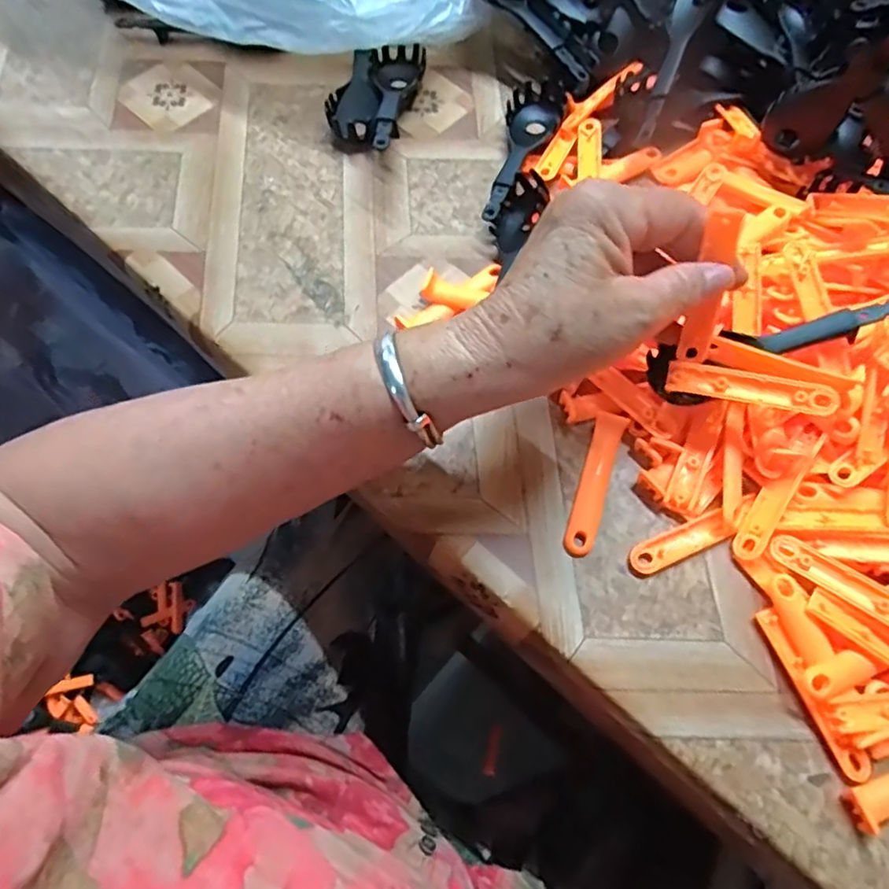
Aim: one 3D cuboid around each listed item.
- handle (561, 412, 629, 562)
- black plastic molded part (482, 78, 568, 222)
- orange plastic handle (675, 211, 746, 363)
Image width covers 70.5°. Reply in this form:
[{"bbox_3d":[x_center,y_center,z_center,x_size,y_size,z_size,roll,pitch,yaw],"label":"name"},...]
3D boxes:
[{"bbox_3d":[0.079,0.020,0.328,0.015,0.006,0.079,18,69,8],"label":"handle"},{"bbox_3d":[0.046,-0.188,0.409,0.035,0.018,0.123,20,69,8],"label":"black plastic molded part"},{"bbox_3d":[0.121,-0.069,0.286,0.015,0.073,0.007,-2,42,0],"label":"orange plastic handle"}]

